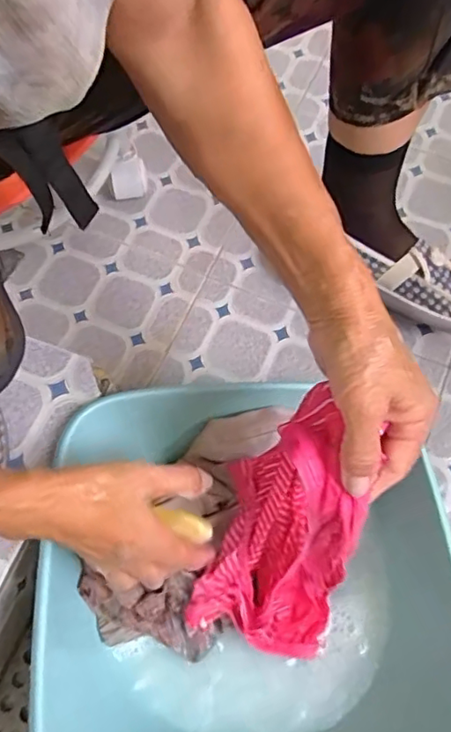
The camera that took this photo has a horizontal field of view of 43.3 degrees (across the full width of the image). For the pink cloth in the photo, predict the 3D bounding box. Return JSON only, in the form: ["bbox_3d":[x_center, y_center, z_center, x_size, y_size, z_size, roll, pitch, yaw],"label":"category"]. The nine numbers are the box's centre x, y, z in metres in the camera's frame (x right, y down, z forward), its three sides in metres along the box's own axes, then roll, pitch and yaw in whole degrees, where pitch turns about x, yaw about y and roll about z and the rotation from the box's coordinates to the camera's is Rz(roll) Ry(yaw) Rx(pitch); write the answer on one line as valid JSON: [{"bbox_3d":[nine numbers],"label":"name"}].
[{"bbox_3d":[0.047,0.126,0.453,0.112,0.246,0.101,14,38,5],"label":"pink cloth"}]

